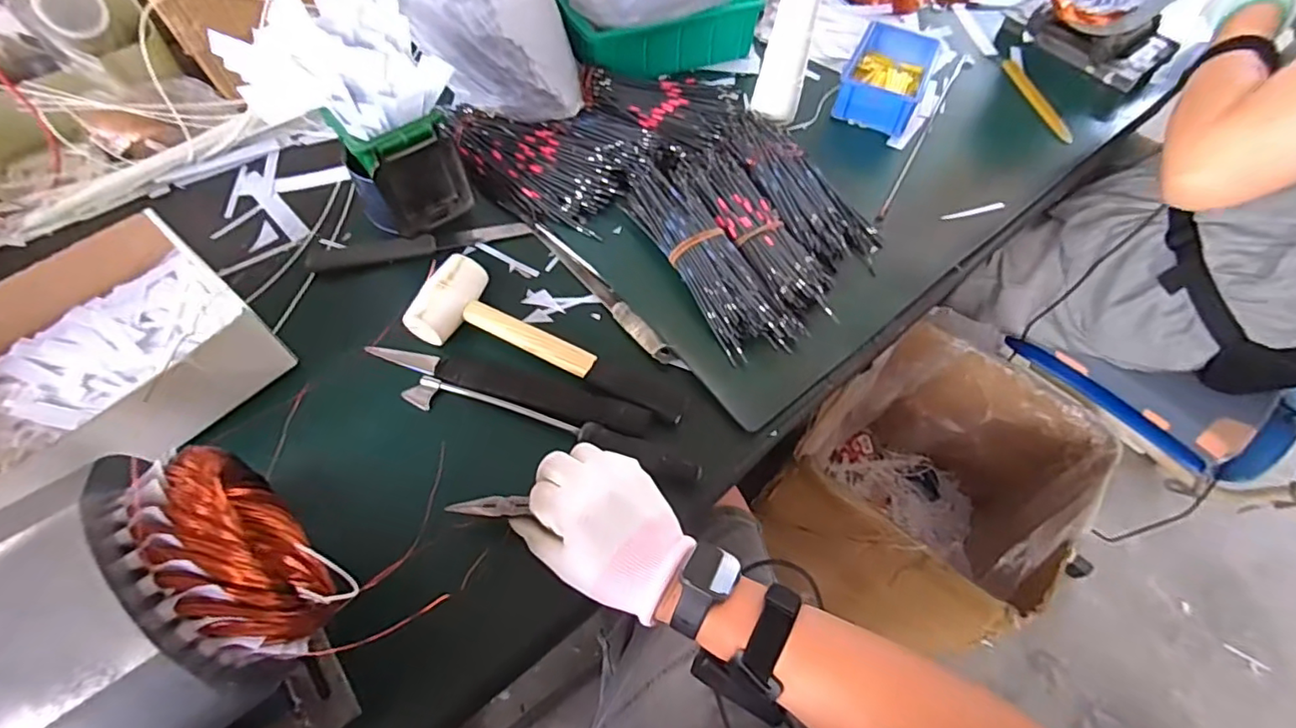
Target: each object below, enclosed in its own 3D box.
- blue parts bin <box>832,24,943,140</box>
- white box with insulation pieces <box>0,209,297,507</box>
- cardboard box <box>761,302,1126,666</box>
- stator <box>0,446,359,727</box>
[{"bbox_3d":[0.307,-0.371,0.738,0.097,0.044,0.174,25,61,12],"label":"blue parts bin"},{"bbox_3d":[-0.456,0.015,0.465,0.196,0.082,0.257,34,64,16],"label":"white box with insulation pieces"},{"bbox_3d":[0.451,0.207,0.978,0.410,0.337,0.352,-39,68,-22],"label":"cardboard box"},{"bbox_3d":[-0.265,0.137,0.295,0.122,0.123,0.155,41,66,20],"label":"stator"}]

